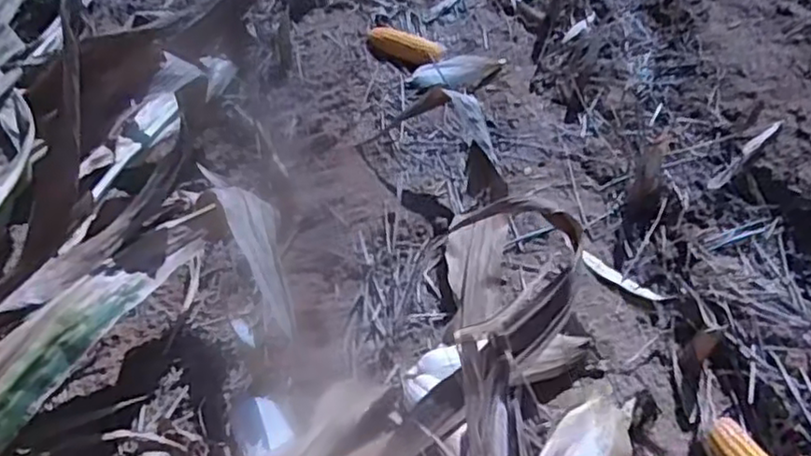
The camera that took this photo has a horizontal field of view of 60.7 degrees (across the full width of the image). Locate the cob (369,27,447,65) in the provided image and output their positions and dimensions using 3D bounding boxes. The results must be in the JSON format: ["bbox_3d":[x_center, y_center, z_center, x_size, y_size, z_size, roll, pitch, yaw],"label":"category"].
[{"bbox_3d":[-0.004,-0.349,1.326,0.138,0.048,0.054,21,51,12],"label":"cob"}]

